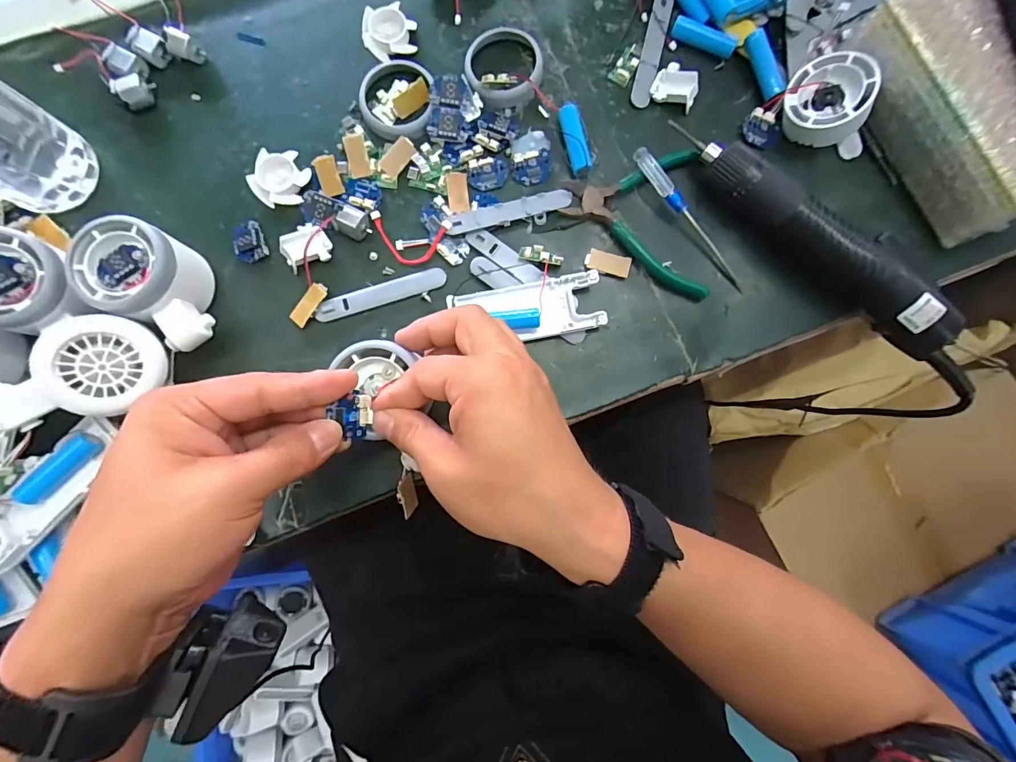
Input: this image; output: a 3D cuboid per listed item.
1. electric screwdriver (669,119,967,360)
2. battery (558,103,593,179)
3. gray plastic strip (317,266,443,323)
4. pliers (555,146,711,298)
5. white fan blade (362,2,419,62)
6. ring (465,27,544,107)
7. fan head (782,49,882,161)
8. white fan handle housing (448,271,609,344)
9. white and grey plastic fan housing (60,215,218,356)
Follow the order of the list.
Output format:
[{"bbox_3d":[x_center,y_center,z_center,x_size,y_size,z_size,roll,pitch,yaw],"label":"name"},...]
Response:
[{"bbox_3d":[0.206,-0.098,0.302,0.222,0.049,0.039,41,86,2],"label":"electric screwdriver"},{"bbox_3d":[0.049,-0.175,0.320,0.014,0.016,0.050,-11,85,-2],"label":"battery"},{"bbox_3d":[-0.091,-0.063,0.313,0.092,0.006,0.017,-18,86,-3],"label":"gray plastic strip"},{"bbox_3d":[0.091,-0.115,0.317,0.097,0.012,0.109,1,85,-1],"label":"pliers"},{"bbox_3d":[-0.091,-0.263,0.332,0.038,0.013,0.038,0,85,-1],"label":"white fan blade"},{"bbox_3d":[-0.003,-0.232,0.325,0.055,0.017,0.055,0,85,-1],"label":"ring"},{"bbox_3d":[0.235,-0.201,0.323,0.055,0.045,0.058,13,92,30],"label":"fan head"},{"bbox_3d":[0.014,-0.048,0.307,0.101,0.017,0.039,-11,85,-2],"label":"white fan handle housing"},{"bbox_3d":[-0.223,-0.062,0.286,0.078,0.055,0.057,30,85,2],"label":"white and grey plastic fan housing"}]

